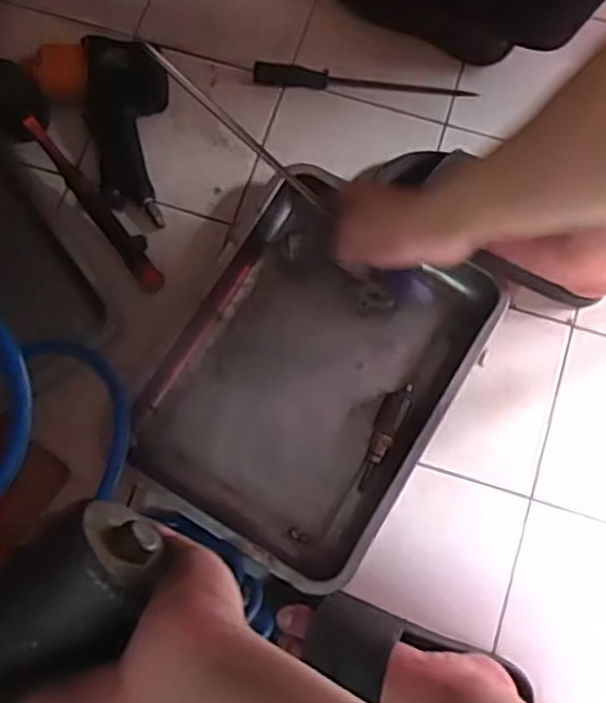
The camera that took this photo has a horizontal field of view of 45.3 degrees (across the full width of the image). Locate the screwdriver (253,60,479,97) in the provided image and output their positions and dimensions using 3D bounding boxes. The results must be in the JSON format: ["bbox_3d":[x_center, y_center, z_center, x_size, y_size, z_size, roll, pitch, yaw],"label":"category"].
[{"bbox_3d":[0.071,-0.326,0.878,0.260,0.020,0.026,4,76,1],"label":"screwdriver"}]

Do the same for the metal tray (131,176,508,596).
[{"bbox_3d":[0.009,0.017,0.777,0.294,0.050,0.386,31,78,7],"label":"metal tray"}]

